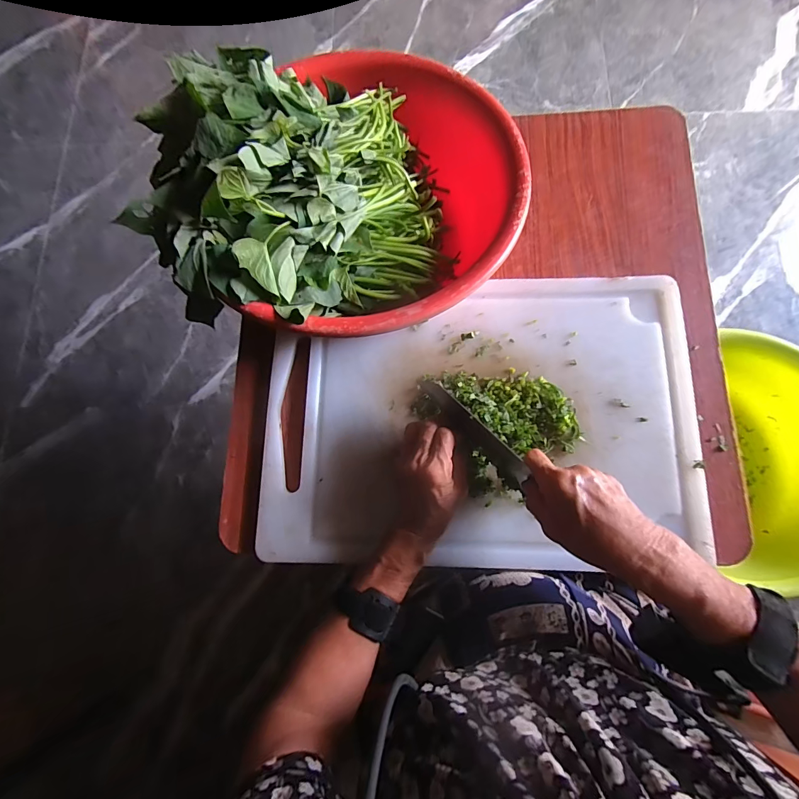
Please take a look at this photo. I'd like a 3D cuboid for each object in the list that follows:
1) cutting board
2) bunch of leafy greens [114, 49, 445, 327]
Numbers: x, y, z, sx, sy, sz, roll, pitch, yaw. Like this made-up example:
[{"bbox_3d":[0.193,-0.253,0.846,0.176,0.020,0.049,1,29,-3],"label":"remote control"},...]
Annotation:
[{"bbox_3d":[0.086,0.016,0.432,0.472,0.025,0.316,-1,77,3],"label":"cutting board"},{"bbox_3d":[-0.102,-0.217,0.376,0.275,0.110,0.274,-4,78,1],"label":"bunch of leafy greens"}]

